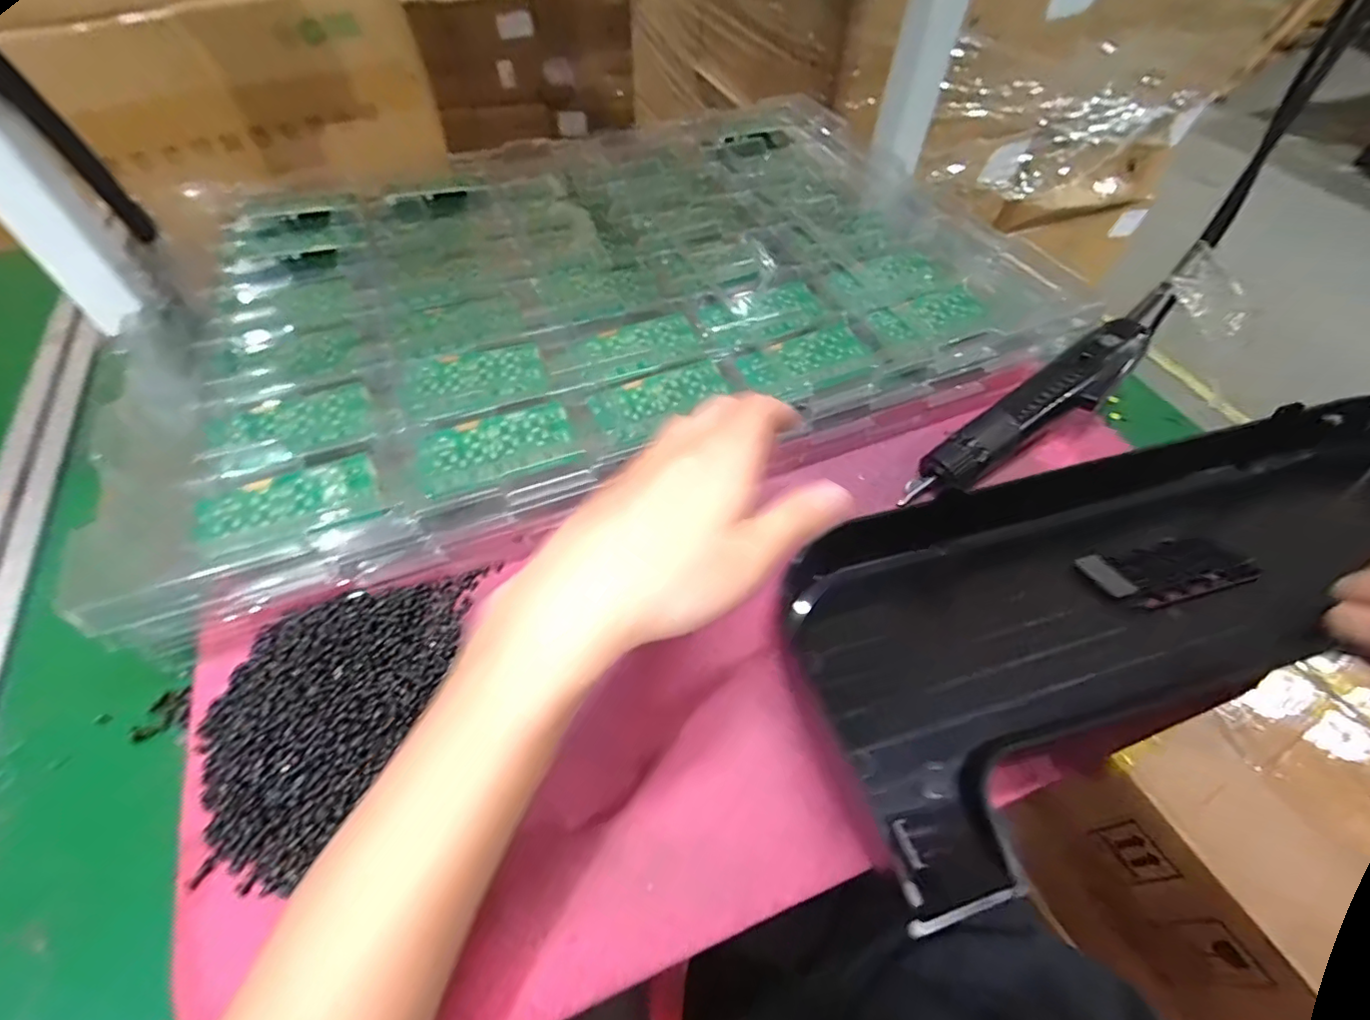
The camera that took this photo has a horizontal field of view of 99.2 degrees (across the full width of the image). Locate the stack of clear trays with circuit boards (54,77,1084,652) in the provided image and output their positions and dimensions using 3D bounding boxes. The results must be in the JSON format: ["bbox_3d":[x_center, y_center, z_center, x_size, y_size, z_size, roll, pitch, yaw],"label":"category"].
[{"bbox_3d":[-0.087,-0.206,0.490,0.649,0.048,0.468,-18,57,-14],"label":"stack of clear trays with circuit boards"}]

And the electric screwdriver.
[{"bbox_3d":[0.241,-0.068,0.411,0.209,0.026,0.037,-34,61,-8],"label":"electric screwdriver"}]

